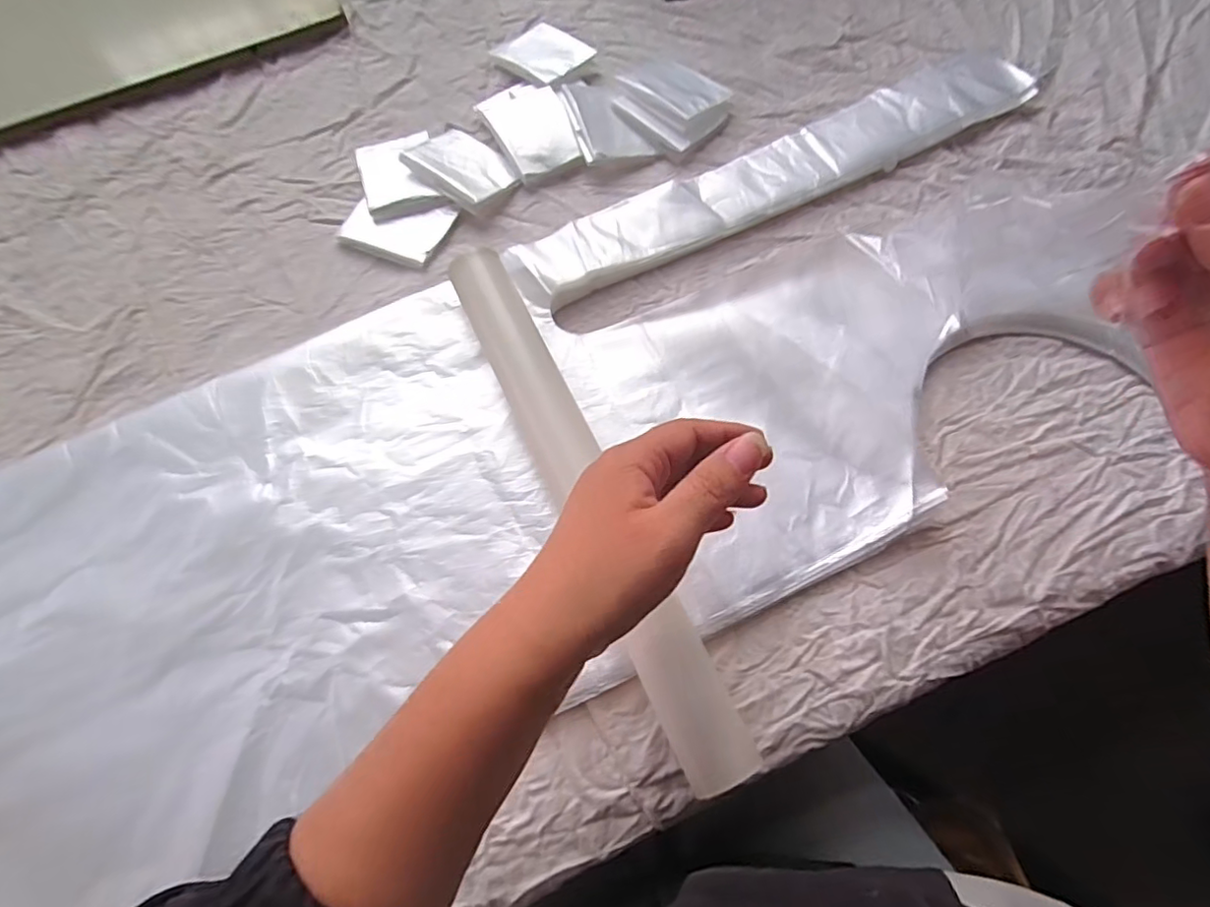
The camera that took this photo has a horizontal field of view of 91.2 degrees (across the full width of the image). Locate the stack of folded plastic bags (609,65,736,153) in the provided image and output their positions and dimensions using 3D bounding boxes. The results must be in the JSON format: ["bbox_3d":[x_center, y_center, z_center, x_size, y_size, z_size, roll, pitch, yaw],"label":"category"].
[{"bbox_3d":[0.056,-0.296,0.499,0.087,0.020,0.079,36,74,15],"label":"stack of folded plastic bags"}]

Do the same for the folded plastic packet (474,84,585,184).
[{"bbox_3d":[-0.063,-0.271,0.496,0.062,0.016,0.100,-20,69,-5],"label":"folded plastic packet"}]

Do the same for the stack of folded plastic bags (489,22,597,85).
[{"bbox_3d":[-0.057,-0.358,0.532,0.078,0.014,0.060,40,76,16],"label":"stack of folded plastic bags"}]

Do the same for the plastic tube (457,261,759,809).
[{"bbox_3d":[-0.016,0.013,0.371,0.045,0.029,0.382,-25,70,-7],"label":"plastic tube"}]

